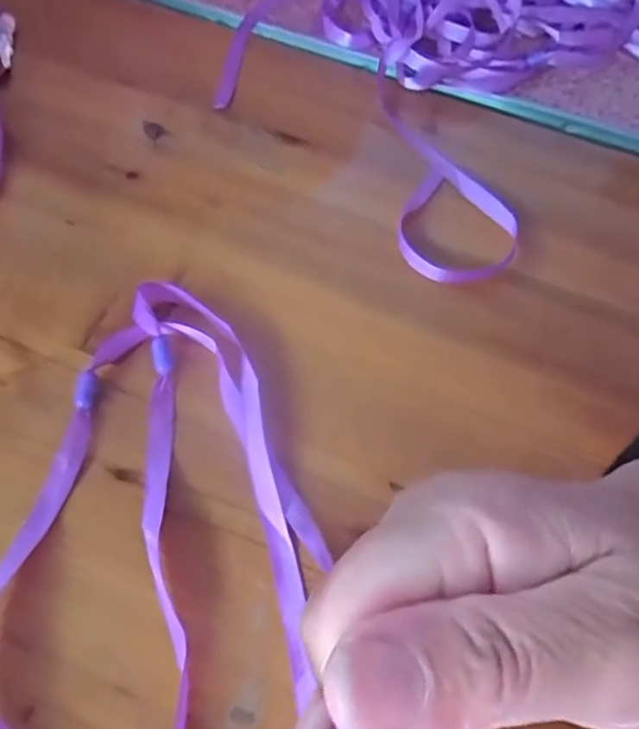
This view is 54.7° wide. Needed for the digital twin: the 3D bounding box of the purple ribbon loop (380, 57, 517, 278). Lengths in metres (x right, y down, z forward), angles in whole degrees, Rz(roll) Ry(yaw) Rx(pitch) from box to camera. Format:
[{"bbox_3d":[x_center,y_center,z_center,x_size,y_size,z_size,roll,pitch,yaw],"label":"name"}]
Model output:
[{"bbox_3d":[0.072,-0.117,0.353,0.064,0.012,0.177,1,58,-4],"label":"purple ribbon loop"}]

